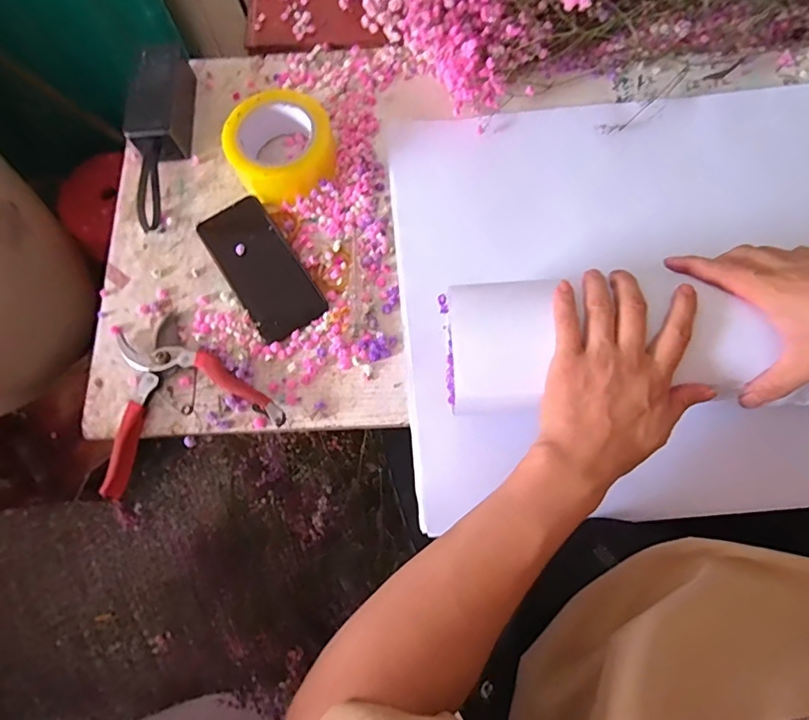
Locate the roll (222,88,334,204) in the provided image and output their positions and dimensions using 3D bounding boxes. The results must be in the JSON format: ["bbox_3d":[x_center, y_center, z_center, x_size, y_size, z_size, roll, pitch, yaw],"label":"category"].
[{"bbox_3d":[-0.134,-0.230,0.522,0.111,0.056,0.106,0,73,2],"label":"roll"}]

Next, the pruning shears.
[{"bbox_3d":[-0.220,0.024,0.462,0.167,0.022,0.155,-23,74,-5],"label":"pruning shears"}]

